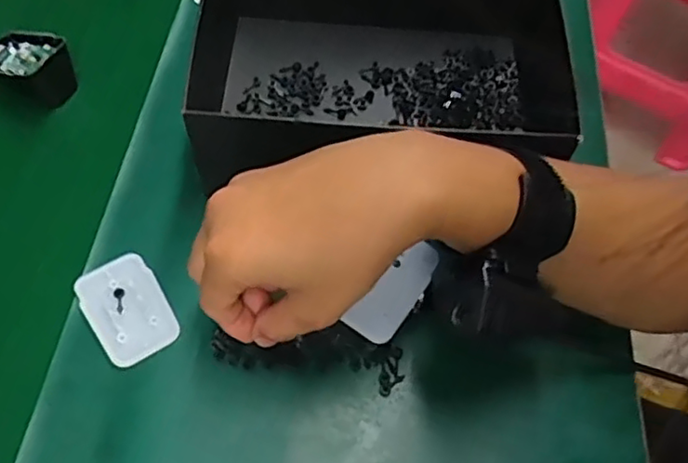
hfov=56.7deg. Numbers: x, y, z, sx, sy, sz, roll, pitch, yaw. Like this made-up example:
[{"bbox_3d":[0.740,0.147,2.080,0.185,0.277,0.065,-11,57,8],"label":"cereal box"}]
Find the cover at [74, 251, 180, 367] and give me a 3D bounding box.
[{"bbox_3d":[-0.132,0.046,0.387,0.045,0.004,0.070,-27,63,-18],"label":"cover"}]

